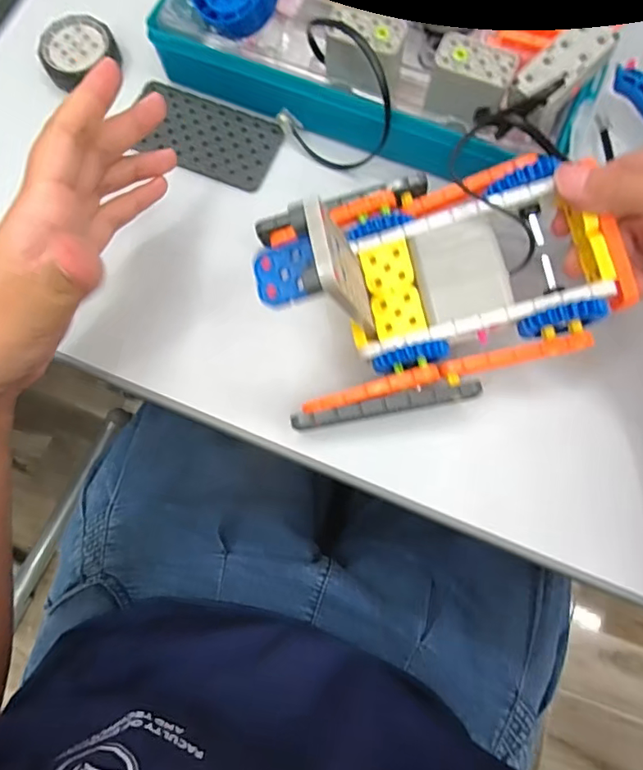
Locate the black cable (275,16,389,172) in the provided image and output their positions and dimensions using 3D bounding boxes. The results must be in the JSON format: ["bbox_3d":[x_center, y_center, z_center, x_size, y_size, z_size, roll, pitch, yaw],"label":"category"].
[{"bbox_3d":[0.008,-0.171,0.298,0.068,0.066,0.054,10,75,4],"label":"black cable"}]

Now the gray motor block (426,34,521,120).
[{"bbox_3d":[0.085,-0.173,0.289,0.043,0.032,0.024,24,77,7],"label":"gray motor block"}]

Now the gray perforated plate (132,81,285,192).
[{"bbox_3d":[-0.074,-0.160,0.325,0.092,0.008,0.050,21,77,7],"label":"gray perforated plate"}]

